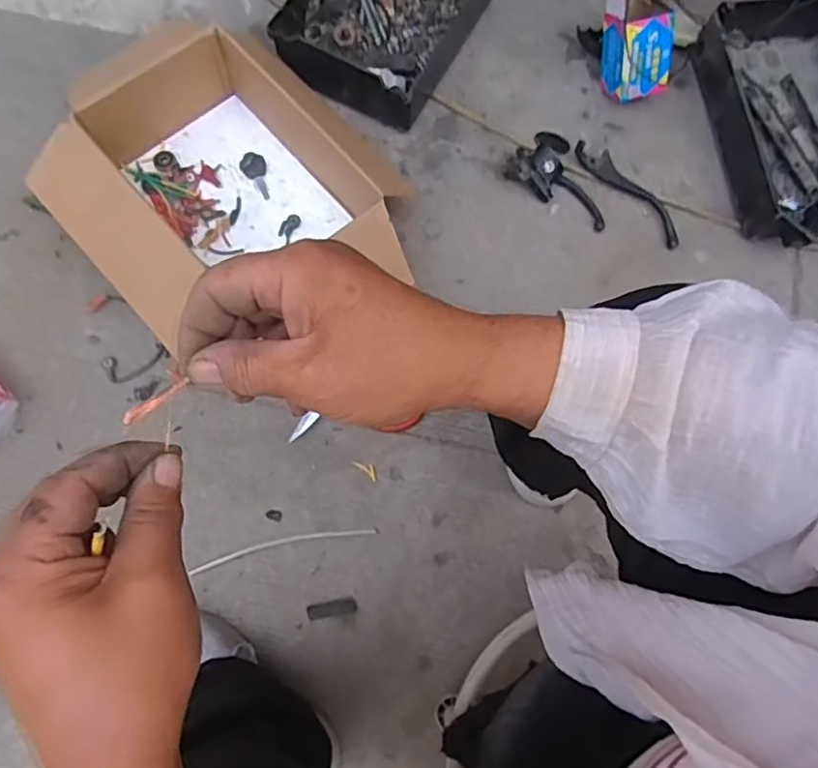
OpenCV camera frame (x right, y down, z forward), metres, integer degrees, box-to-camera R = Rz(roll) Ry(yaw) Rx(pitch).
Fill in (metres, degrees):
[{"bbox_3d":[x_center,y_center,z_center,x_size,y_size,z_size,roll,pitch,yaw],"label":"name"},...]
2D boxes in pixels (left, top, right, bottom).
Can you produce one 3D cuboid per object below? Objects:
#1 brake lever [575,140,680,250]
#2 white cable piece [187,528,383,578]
[{"bbox_3d":[0.302,-0.263,0.865,0.038,0.023,0.189,-43,80,-9],"label":"brake lever"},{"bbox_3d":[-0.148,0.193,0.758,0.218,0.004,0.018,-12,77,-3],"label":"white cable piece"}]

